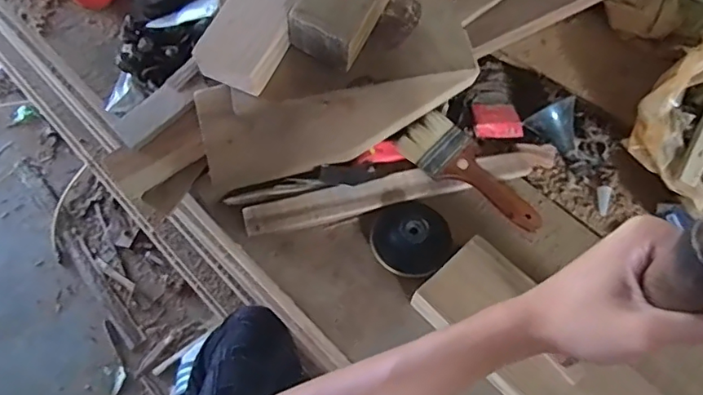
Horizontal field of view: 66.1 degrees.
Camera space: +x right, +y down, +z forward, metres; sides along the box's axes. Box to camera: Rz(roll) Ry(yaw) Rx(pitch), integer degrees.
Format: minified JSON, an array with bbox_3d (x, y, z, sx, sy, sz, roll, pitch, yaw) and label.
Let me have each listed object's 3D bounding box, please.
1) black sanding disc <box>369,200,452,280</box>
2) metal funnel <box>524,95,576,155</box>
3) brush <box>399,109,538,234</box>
[{"bbox_3d":[0.065,0.042,0.589,0.082,0.024,0.087,0,61,-1],"label":"black sanding disc"},{"bbox_3d":[0.254,-0.096,0.659,0.062,0.046,0.050,37,67,18],"label":"metal funnel"},{"bbox_3d":[0.144,-0.030,0.630,0.182,0.026,0.075,35,66,17],"label":"brush"}]

